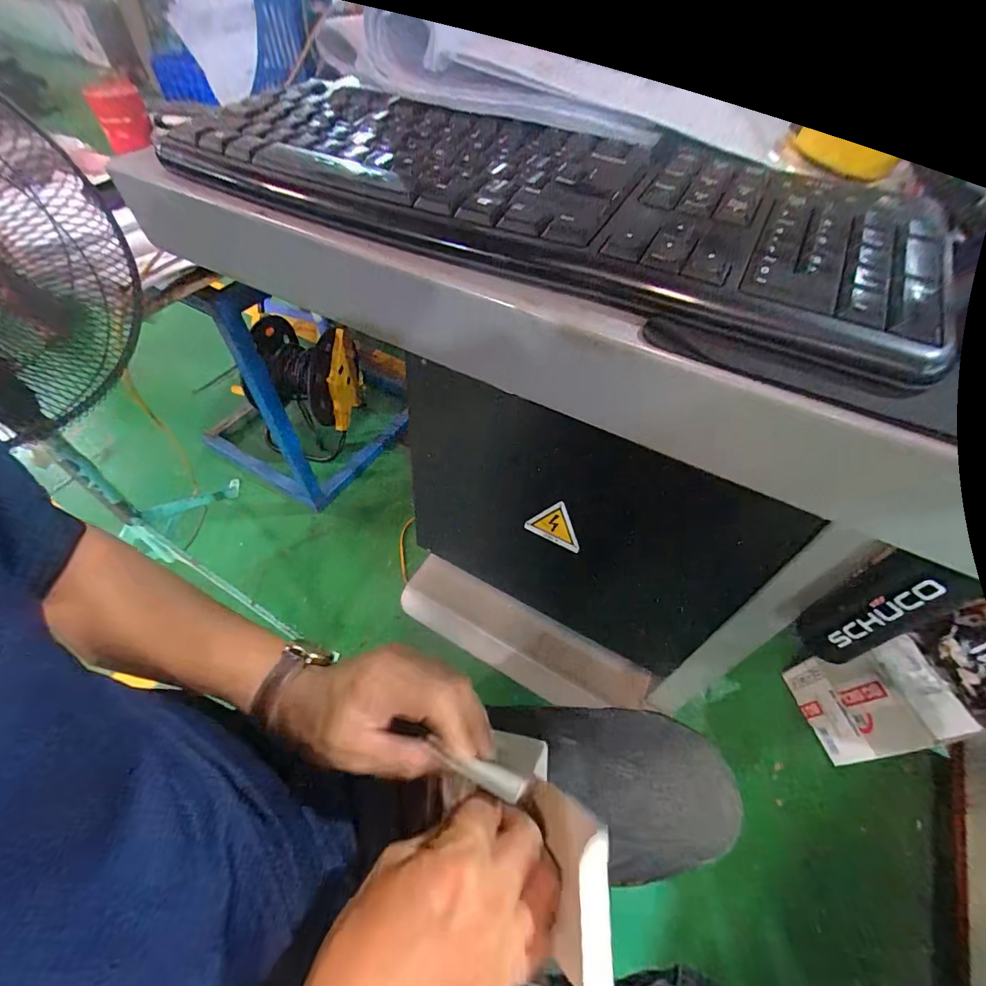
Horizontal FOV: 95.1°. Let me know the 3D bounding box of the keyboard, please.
[{"bbox_3d":[0.008,-0.184,0.259,0.430,0.030,0.149,26,56,16],"label":"keyboard"}]

